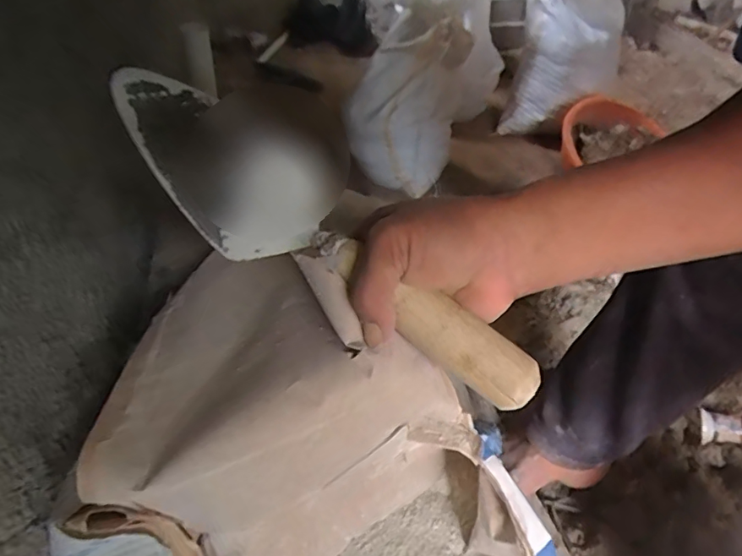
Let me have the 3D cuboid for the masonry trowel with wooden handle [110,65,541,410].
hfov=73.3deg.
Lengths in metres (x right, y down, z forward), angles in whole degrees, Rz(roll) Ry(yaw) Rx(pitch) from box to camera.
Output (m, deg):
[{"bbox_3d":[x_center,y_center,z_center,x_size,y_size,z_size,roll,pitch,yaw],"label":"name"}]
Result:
[{"bbox_3d":[-0.033,-0.029,0.298,0.294,0.075,0.071,40,51,15],"label":"masonry trowel with wooden handle"}]

